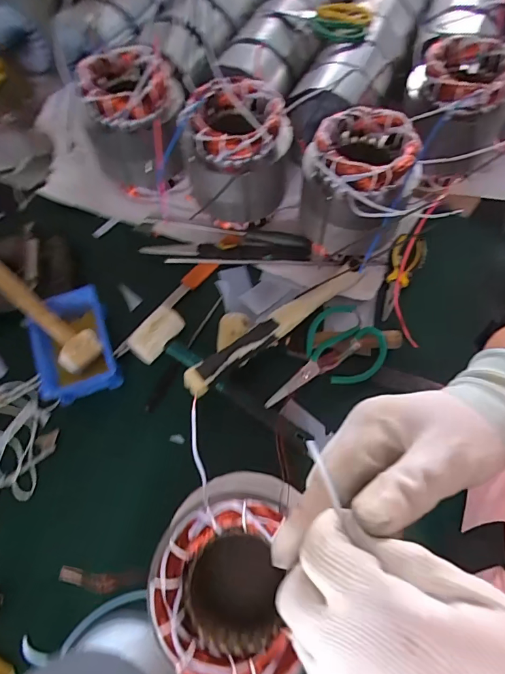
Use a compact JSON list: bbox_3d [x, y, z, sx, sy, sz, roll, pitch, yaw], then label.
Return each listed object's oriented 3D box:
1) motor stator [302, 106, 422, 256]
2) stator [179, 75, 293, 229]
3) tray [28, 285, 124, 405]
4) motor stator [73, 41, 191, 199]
[{"bbox_3d":[0.142,-0.202,0.591,0.136,0.182,0.149,0,67,0],"label":"motor stator"},{"bbox_3d":[-0.023,-0.269,0.625,0.148,0.167,0.136,1,68,-1],"label":"stator"},{"bbox_3d":[-0.249,0.011,0.582,0.107,0.046,0.153,-11,69,-6],"label":"tray"},{"bbox_3d":[-0.182,-0.334,0.656,0.143,0.164,0.152,-4,68,-3],"label":"motor stator"}]

